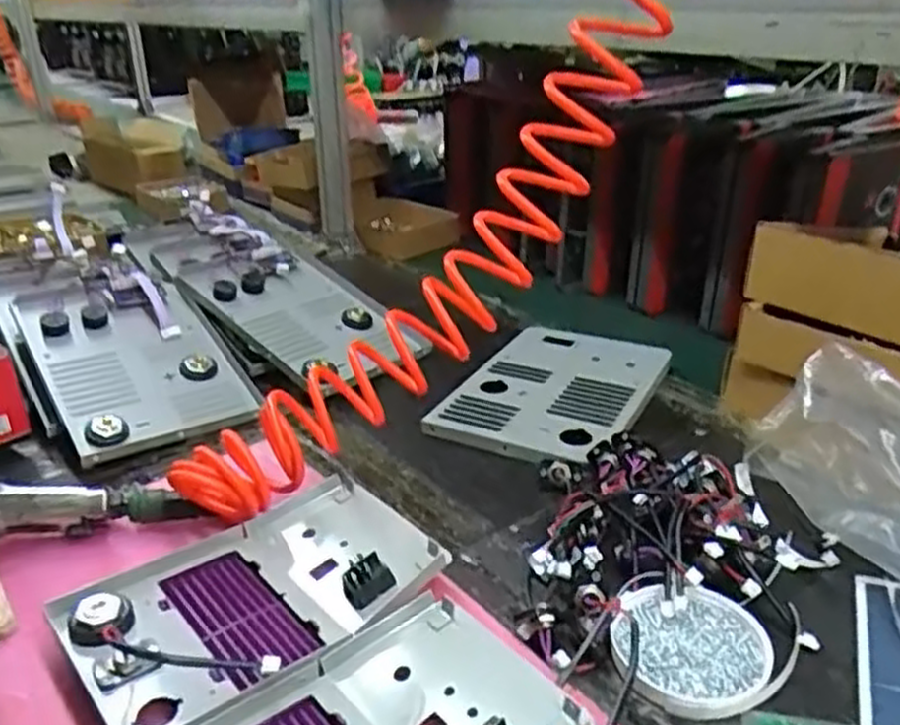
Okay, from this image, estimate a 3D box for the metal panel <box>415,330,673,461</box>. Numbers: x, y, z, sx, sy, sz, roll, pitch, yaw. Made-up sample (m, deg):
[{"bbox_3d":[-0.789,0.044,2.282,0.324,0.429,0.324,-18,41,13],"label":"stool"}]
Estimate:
[{"bbox_3d":[0.111,0.025,0.824,0.186,0.014,0.268,8,26,24],"label":"metal panel"}]

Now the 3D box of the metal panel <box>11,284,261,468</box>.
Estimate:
[{"bbox_3d":[-0.346,-0.004,0.848,0.169,0.028,0.292,-16,40,-31],"label":"metal panel"}]

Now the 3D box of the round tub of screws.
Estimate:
[{"bbox_3d":[0.152,0.177,0.495,0.094,0.023,0.093,-1,26,1],"label":"round tub of screws"}]

